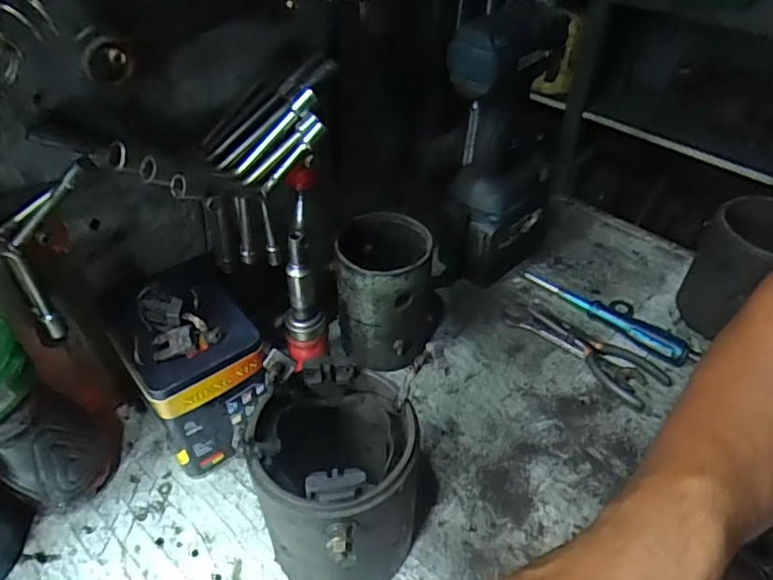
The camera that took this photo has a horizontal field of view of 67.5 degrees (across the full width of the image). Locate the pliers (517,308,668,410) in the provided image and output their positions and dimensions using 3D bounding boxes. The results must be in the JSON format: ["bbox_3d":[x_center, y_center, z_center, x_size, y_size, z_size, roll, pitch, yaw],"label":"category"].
[{"bbox_3d":[0.212,0.061,0.599,0.066,0.018,0.148,-33,53,-30],"label":"pliers"}]

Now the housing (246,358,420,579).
[{"bbox_3d":[-0.035,0.143,0.414,0.104,0.161,0.117,3,44,2],"label":"housing"}]

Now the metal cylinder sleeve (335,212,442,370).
[{"bbox_3d":[0.006,0.001,0.583,0.102,0.141,0.106,2,44,2],"label":"metal cylinder sleeve"}]

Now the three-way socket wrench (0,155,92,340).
[{"bbox_3d":[-0.245,-0.017,0.382,0.128,0.112,0.031,-26,48,-26],"label":"three-way socket wrench"}]

